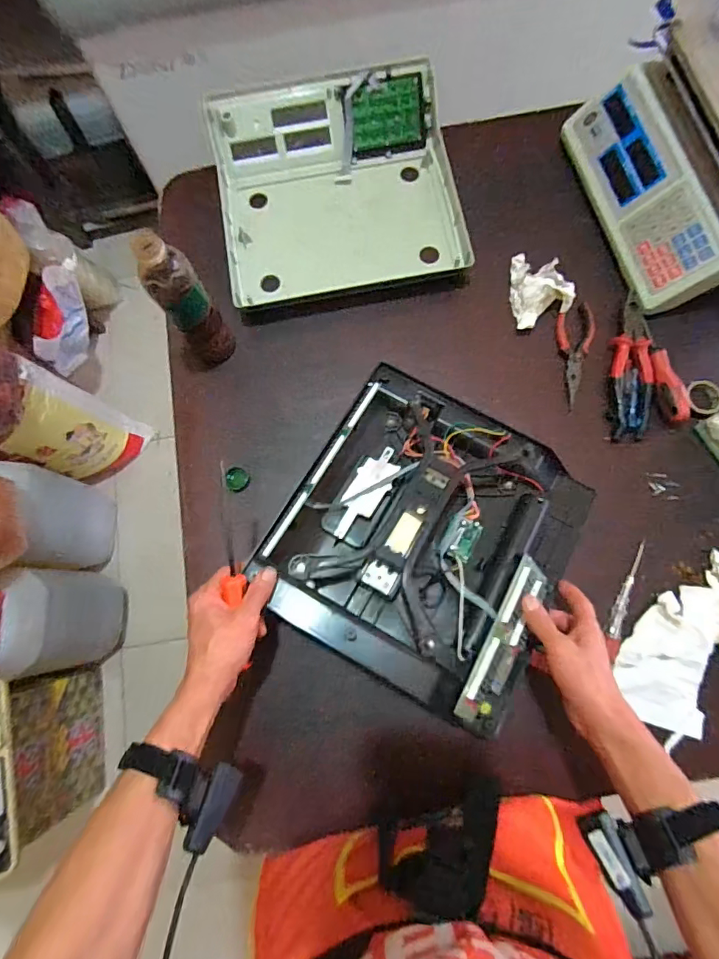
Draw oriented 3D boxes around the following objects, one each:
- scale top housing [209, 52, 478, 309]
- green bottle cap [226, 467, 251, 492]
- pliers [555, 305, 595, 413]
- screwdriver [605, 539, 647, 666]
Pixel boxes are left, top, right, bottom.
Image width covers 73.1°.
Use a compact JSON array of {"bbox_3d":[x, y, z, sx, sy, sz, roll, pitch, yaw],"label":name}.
[{"bbox_3d":[-0.035,-0.422,0.707,0.337,0.071,0.326,-9,77,0],"label":"scale top housing"},{"bbox_3d":[-0.161,0.000,0.646,0.031,0.011,0.031,0,77,2],"label":"green bottle cap"},{"bbox_3d":[0.292,-0.169,0.656,0.048,0.017,0.150,5,77,3],"label":"pliers"},{"bbox_3d":[0.321,0.138,0.584,0.018,0.019,0.139,22,79,6],"label":"screwdriver"}]

